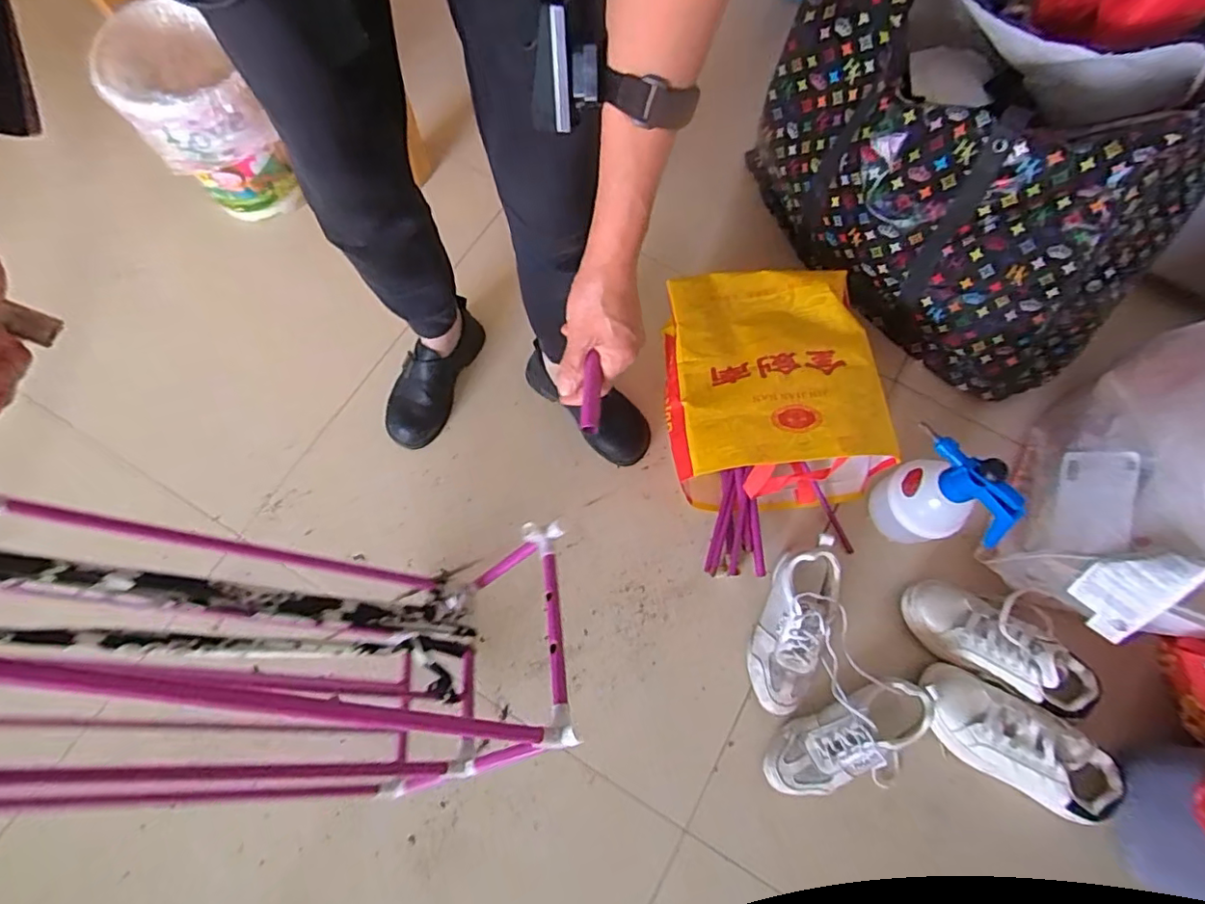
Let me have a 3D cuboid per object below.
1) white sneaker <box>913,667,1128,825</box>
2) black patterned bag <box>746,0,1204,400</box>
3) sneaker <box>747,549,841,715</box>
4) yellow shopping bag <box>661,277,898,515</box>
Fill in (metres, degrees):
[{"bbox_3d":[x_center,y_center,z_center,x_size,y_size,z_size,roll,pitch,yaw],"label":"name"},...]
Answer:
[{"bbox_3d":[0.576,0.406,0.840,0.277,0.082,0.107,35,74,10],"label":"white sneaker"},{"bbox_3d":[0.583,-0.446,0.970,0.416,0.417,0.663,-43,77,-14],"label":"black patterned bag"},{"bbox_3d":[0.281,0.262,0.884,0.095,0.076,0.231,23,72,7],"label":"sneaker"},{"bbox_3d":[0.250,-0.112,0.946,0.309,0.199,0.368,-5,71,-3],"label":"yellow shopping bag"}]

